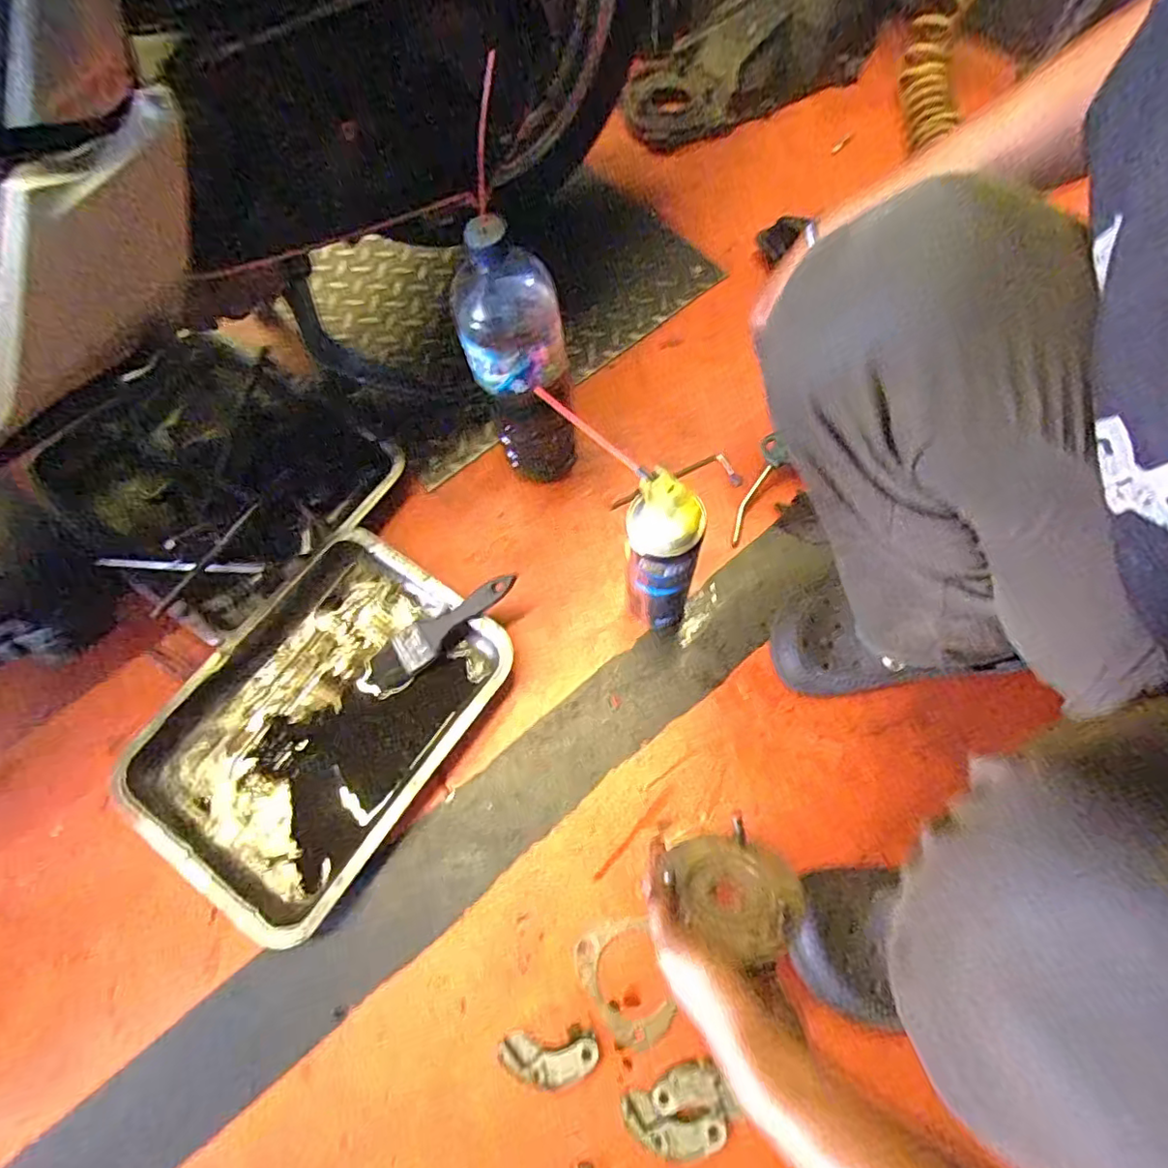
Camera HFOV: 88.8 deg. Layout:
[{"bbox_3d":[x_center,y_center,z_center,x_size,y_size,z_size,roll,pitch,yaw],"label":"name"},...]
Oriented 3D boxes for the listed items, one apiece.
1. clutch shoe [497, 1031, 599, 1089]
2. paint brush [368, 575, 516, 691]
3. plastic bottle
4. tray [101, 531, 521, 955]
[{"bbox_3d":[-0.030,0.405,0.508,0.082,0.018,0.033,0,70,3],"label":"clutch shoe"},{"bbox_3d":[-0.151,0.046,0.618,0.186,0.014,0.044,-34,71,12],"label":"paint brush"},{"bbox_3d":[-0.059,-0.202,0.578,0.083,0.315,0.074,-7,70,0],"label":"plastic bottle"},{"bbox_3d":[-0.260,0.135,0.602,0.245,0.054,0.340,34,75,14],"label":"tray"}]

